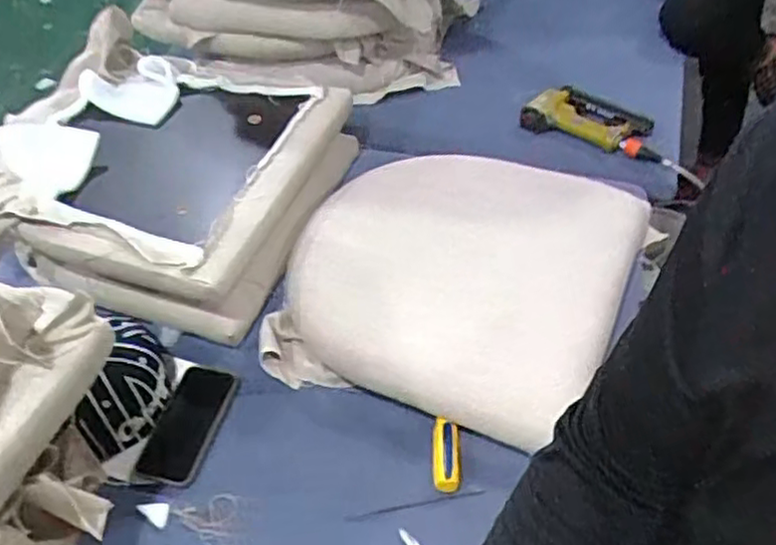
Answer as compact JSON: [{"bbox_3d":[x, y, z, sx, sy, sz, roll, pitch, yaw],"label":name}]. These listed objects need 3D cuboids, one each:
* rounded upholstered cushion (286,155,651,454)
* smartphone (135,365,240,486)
[{"bbox_3d":[0.106,-0.016,0.975,0.429,0.118,0.437,17,52,20],"label":"rounded upholstered cushion"},{"bbox_3d":[-0.255,0.194,0.896,0.076,0.010,0.158,18,56,-2],"label":"smartphone"}]

